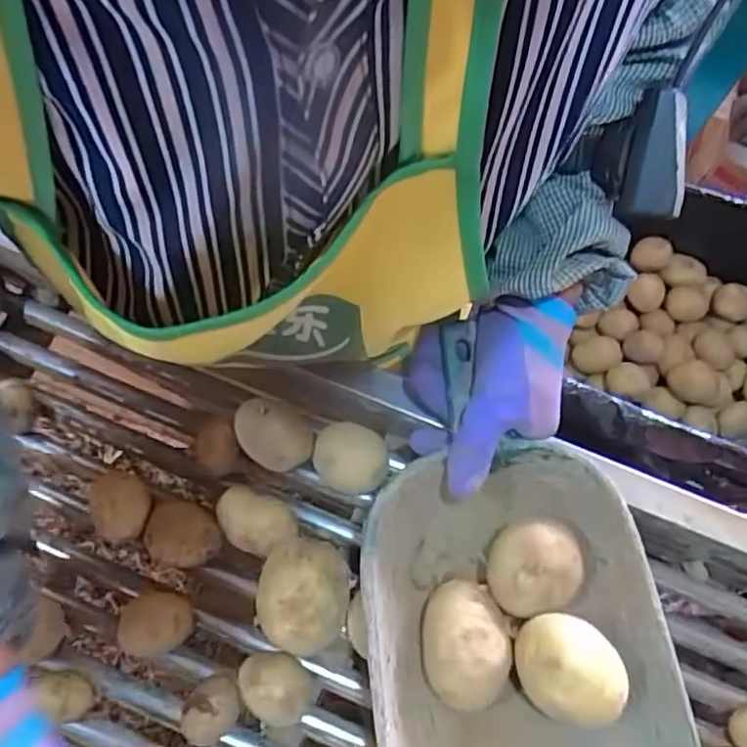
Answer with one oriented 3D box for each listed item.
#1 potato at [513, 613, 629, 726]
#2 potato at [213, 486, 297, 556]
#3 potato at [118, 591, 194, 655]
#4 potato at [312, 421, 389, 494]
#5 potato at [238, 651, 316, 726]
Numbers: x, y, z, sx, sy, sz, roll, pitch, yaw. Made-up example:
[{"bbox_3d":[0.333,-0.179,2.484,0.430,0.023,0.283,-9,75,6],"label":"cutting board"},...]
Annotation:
[{"bbox_3d":[0.114,0.173,0.379,0.060,0.049,0.051,32,75,10],"label":"potato"},{"bbox_3d":[-0.083,0.105,0.458,0.057,0.034,0.038,23,73,7],"label":"potato"},{"bbox_3d":[-0.146,0.168,0.438,0.043,0.032,0.038,-10,72,-4],"label":"potato"},{"bbox_3d":[-0.017,0.064,0.475,0.052,0.039,0.049,0,72,0],"label":"potato"},{"bbox_3d":[-0.064,0.205,0.423,0.049,0.036,0.042,0,72,0],"label":"potato"}]

